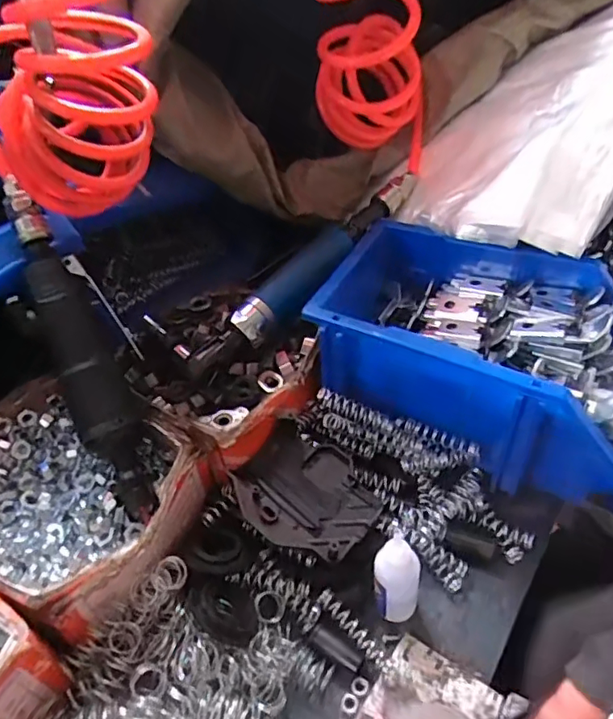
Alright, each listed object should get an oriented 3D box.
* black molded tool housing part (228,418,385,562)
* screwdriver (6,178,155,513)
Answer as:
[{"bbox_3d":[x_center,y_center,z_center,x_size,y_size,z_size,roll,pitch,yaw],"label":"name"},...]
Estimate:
[{"bbox_3d":[-0.001,0.090,0.365,0.090,0.015,0.084,7,42,-6],"label":"black molded tool housing part"},{"bbox_3d":[-0.155,-0.006,0.370,0.043,0.034,0.237,-23,87,-16],"label":"screwdriver"}]

